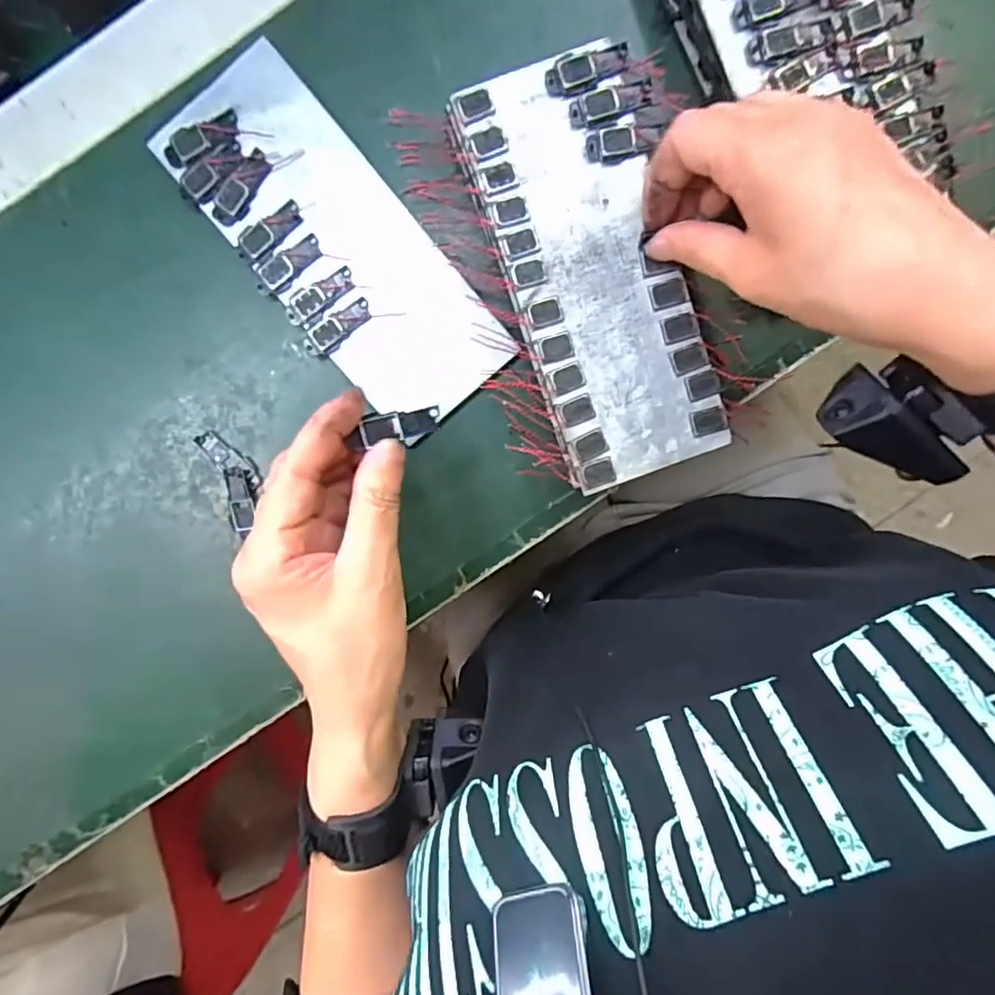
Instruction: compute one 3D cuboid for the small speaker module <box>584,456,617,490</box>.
[{"bbox_3d":[0.052,-0.012,0.300,0.016,0.004,0.012,-21,97,0],"label":"small speaker module"}]

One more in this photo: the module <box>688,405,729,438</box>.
[{"bbox_3d":[0.107,-0.039,0.301,0.019,0.004,0.014,-16,97,0],"label":"module"}]

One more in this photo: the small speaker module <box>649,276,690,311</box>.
[{"bbox_3d":[0.085,-0.101,0.292,0.019,0.004,0.013,-14,97,0],"label":"small speaker module"}]

